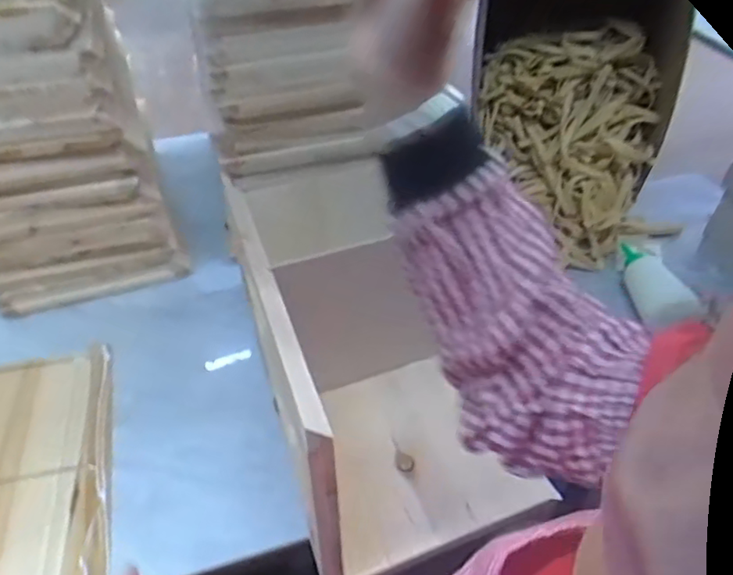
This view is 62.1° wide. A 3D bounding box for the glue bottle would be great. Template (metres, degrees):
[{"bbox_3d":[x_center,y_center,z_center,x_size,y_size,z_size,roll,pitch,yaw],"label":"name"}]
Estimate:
[{"bbox_3d":[0.363,-0.014,0.785,0.070,0.049,0.157,-8,45,-9],"label":"glue bottle"}]

